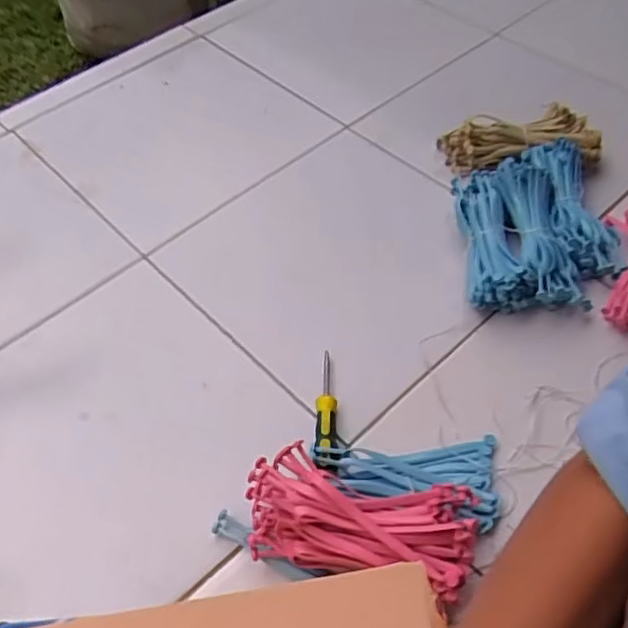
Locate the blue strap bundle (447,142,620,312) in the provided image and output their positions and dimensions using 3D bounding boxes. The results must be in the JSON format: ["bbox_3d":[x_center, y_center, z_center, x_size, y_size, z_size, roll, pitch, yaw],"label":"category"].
[{"bbox_3d":[0.297,-0.127,0.836,0.203,0.065,0.265,-1,54,1],"label":"blue strap bundle"}]

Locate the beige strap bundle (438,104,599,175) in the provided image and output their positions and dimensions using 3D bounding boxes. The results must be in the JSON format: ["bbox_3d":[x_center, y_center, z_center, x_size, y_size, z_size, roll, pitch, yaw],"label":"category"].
[{"bbox_3d":[0.306,-0.253,0.934,0.226,0.064,0.086,-3,54,-1],"label":"beige strap bundle"}]

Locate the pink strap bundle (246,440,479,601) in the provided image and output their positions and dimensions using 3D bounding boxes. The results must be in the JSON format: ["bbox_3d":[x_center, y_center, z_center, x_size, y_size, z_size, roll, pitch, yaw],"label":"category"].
[{"bbox_3d":[0.041,0.193,0.599,0.217,0.046,0.100,9,55,8],"label":"pink strap bundle"}]

